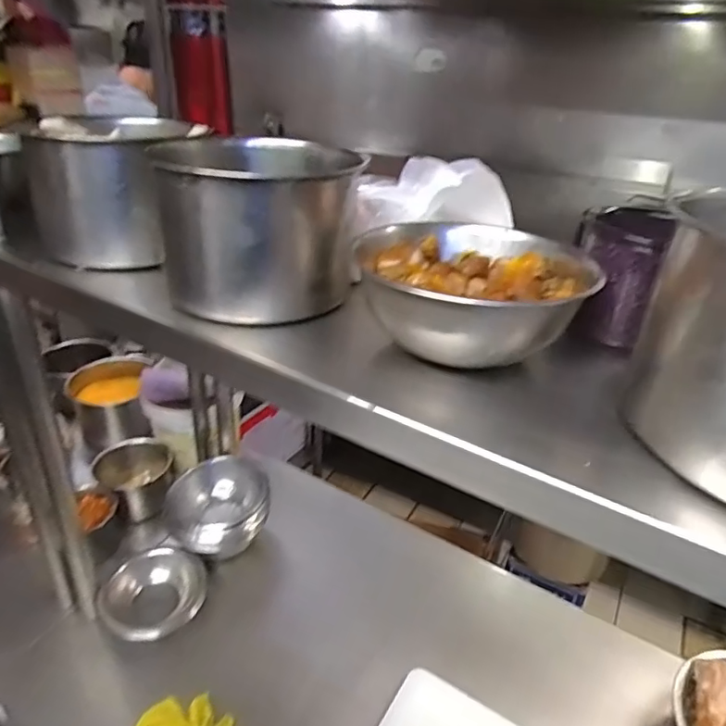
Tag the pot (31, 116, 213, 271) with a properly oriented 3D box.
[{"bbox_3d":[-0.254,-0.175,0.548,0.137,0.120,0.136,16,32,22],"label":"pot"}]

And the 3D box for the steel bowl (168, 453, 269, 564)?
[{"bbox_3d":[-0.248,0.242,0.940,0.155,0.095,0.146,3,29,-2],"label":"steel bowl"}]

